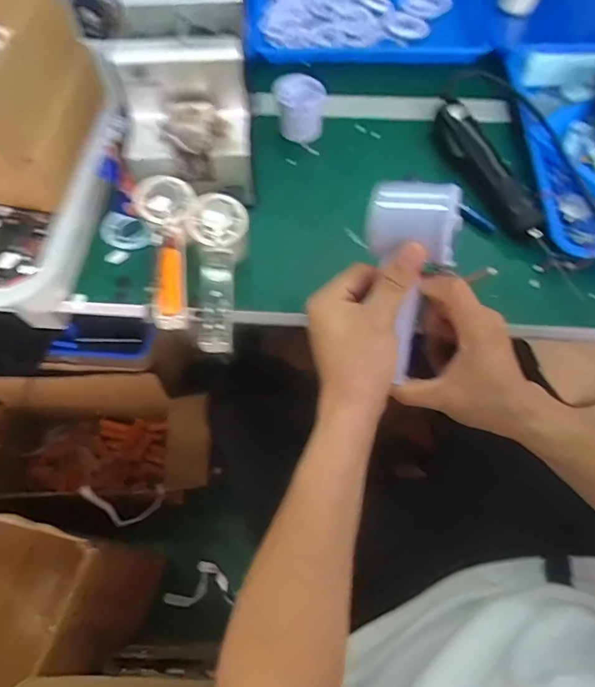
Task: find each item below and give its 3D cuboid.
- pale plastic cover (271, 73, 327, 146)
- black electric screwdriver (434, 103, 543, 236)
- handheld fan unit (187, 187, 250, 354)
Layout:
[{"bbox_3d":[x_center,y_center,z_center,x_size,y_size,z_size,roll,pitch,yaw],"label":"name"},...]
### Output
[{"bbox_3d":[0.002,-0.291,0.561,0.060,0.052,0.070,-2,64,0],"label":"pale plastic cover"},{"bbox_3d":[0.213,-0.205,0.523,0.036,0.031,0.206,-17,64,-7],"label":"black electric screwdriver"},{"bbox_3d":[-0.078,-0.069,0.456,0.057,0.042,0.157,0,81,1],"label":"handheld fan unit"}]

